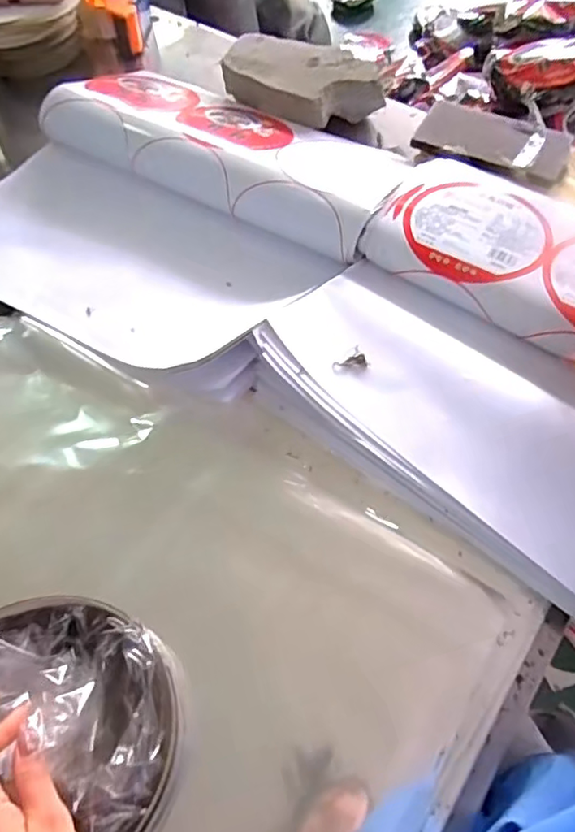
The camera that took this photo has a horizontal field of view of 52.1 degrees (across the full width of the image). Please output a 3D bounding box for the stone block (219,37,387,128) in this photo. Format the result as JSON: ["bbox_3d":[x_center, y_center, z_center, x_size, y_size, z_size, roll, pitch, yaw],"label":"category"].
[{"bbox_3d":[0.021,-0.462,0.816,0.226,0.047,0.116,25,63,14],"label":"stone block"}]

